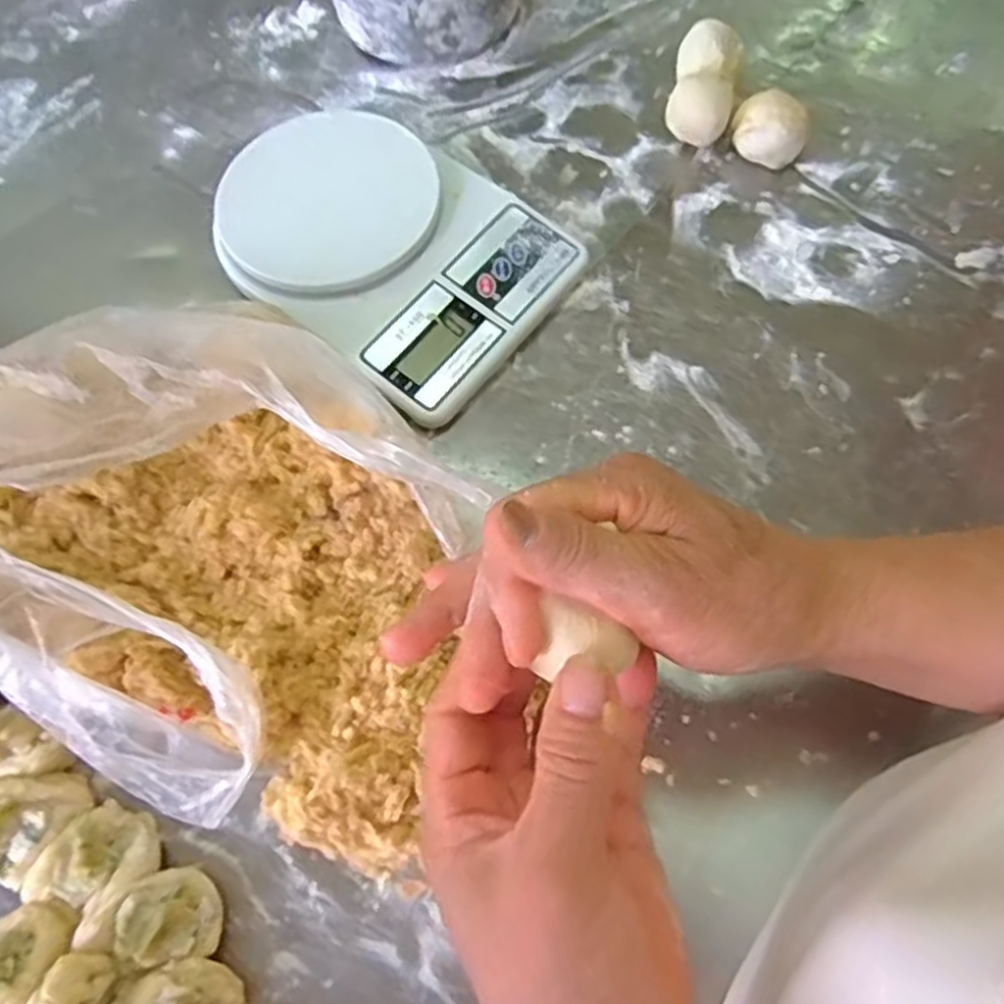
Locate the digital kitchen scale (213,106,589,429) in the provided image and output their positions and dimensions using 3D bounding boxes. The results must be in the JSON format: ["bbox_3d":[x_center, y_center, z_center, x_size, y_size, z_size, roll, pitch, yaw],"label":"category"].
[{"bbox_3d":[-0.070,-0.156,0.480,0.202,0.039,0.148,36,72,16],"label":"digital kitchen scale"}]

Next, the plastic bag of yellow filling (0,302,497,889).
[{"bbox_3d":[-0.144,0.016,0.362,0.246,0.126,0.213,16,68,9],"label":"plastic bag of yellow filling"}]

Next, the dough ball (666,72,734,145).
[{"bbox_3d":[0.130,-0.256,0.515,0.039,0.038,0.036,-1,66,2],"label":"dough ball"}]

